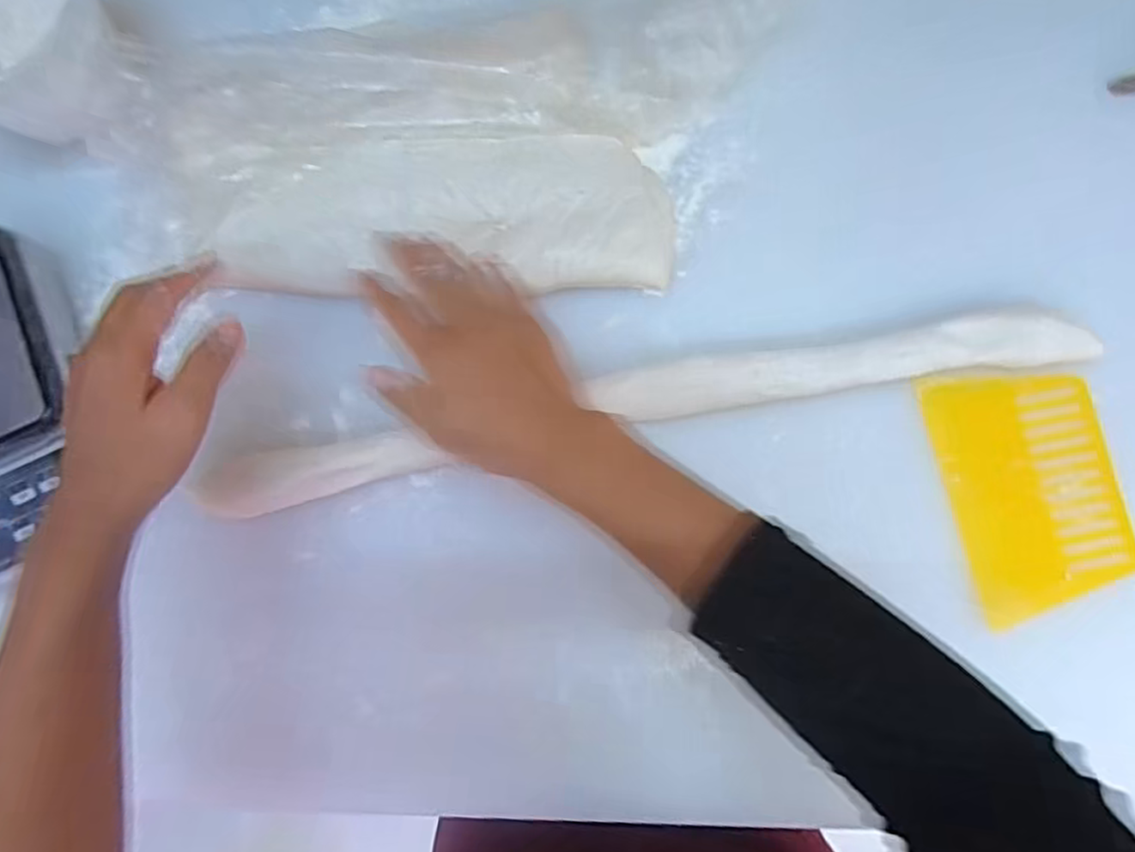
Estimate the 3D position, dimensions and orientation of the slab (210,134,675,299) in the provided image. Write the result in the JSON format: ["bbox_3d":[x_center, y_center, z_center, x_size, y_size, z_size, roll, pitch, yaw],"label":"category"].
[{"bbox_3d":[-0.079,-0.138,0.427,0.292,0.022,0.099,-2,89,1],"label":"slab"}]

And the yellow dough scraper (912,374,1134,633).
[{"bbox_3d":[0.287,0.037,0.401,0.099,0.009,0.150,-11,79,3],"label":"yellow dough scraper"}]

